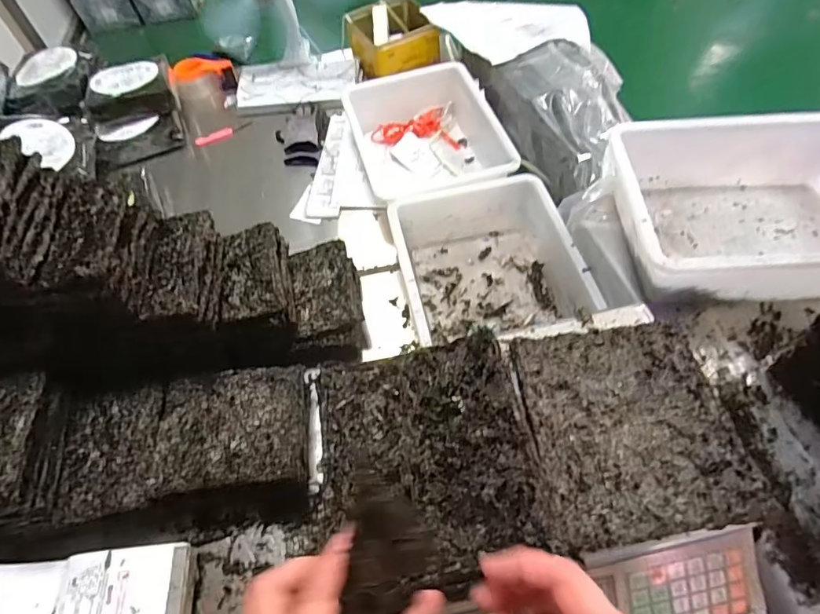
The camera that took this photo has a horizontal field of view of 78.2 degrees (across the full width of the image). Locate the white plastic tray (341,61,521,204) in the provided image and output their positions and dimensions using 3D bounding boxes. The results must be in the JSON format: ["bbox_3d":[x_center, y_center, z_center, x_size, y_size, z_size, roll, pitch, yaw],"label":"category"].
[{"bbox_3d":[0.031,-0.351,1.068,0.292,0.114,0.364,-12,56,-3],"label":"white plastic tray"}]

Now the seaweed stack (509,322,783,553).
[{"bbox_3d":[0.199,0.105,0.464,0.173,0.015,0.194,-9,55,-1],"label":"seaweed stack"}]

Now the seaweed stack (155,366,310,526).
[{"bbox_3d":[-0.252,0.193,0.723,0.199,0.083,0.197,-8,55,-1],"label":"seaweed stack"}]

